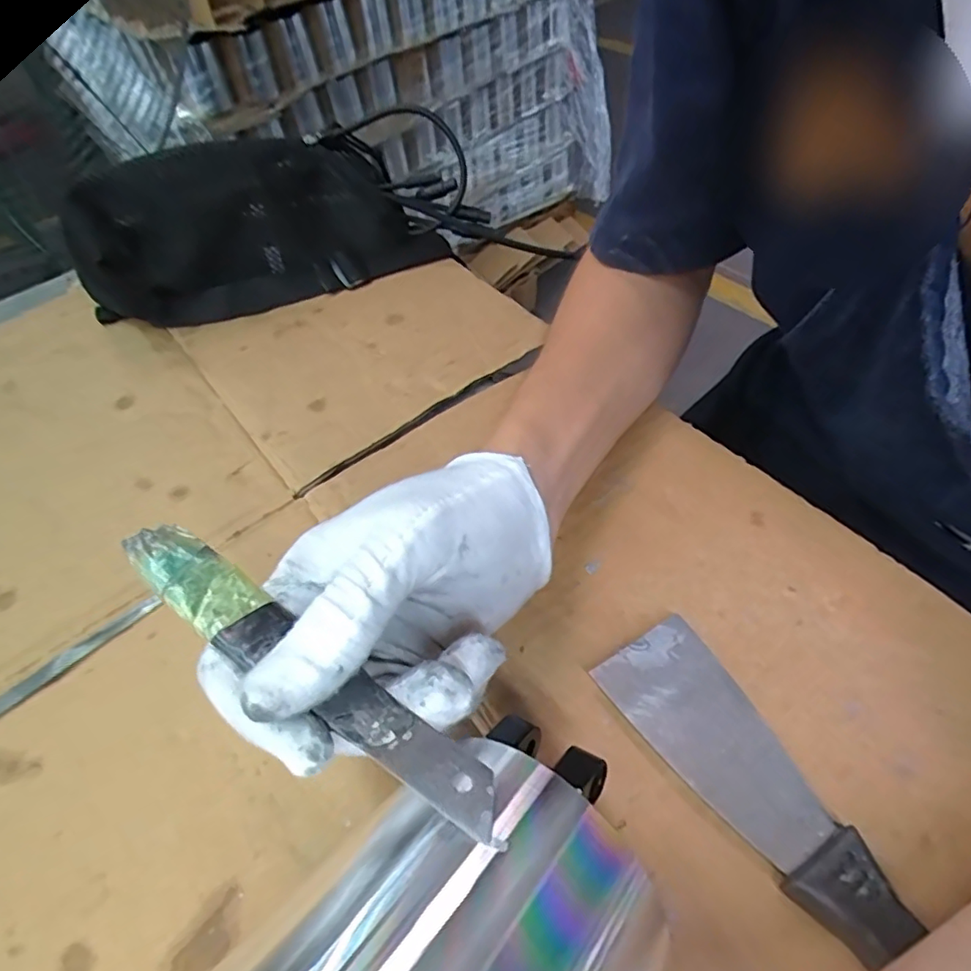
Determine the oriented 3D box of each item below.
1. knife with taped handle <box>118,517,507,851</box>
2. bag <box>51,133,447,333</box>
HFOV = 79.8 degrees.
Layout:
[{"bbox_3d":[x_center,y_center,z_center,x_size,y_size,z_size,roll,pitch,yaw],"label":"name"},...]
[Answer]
[{"bbox_3d":[-0.054,0.052,0.168,0.139,0.007,0.020,31,61,18],"label":"knife with taped handle"},{"bbox_3d":[-0.160,-0.185,0.406,0.233,0.100,0.064,-25,54,-14],"label":"bag"}]

